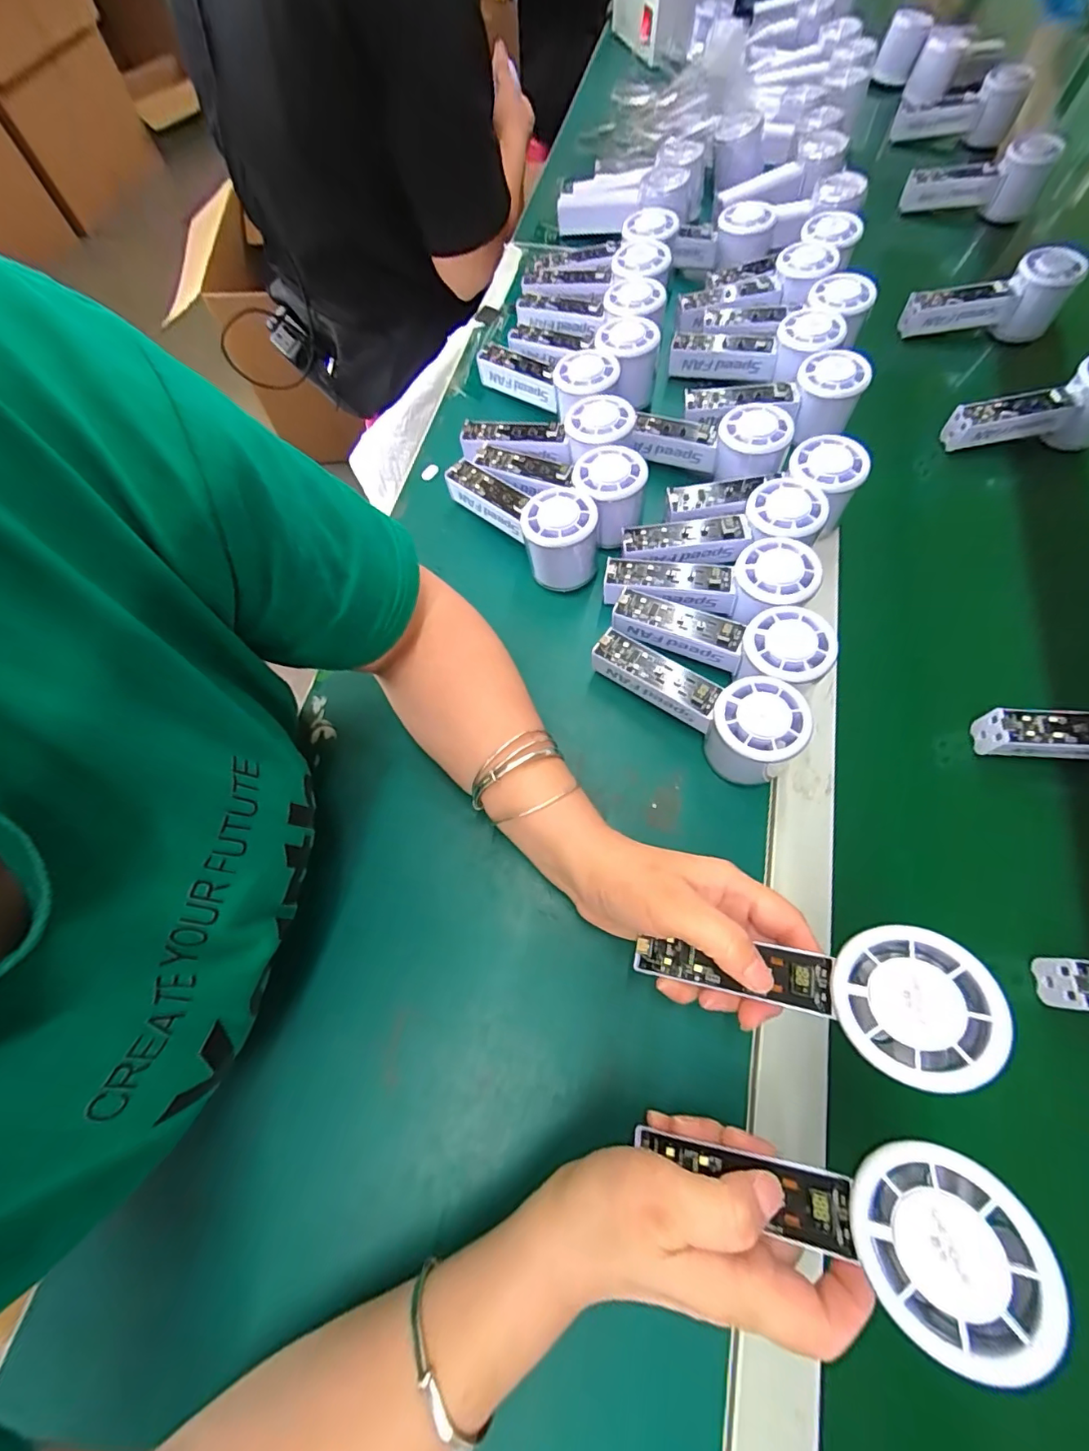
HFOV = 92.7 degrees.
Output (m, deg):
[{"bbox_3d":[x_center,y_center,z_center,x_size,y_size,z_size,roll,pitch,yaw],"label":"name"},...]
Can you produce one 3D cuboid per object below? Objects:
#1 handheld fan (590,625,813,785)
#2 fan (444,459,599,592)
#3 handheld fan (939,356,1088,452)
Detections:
[{"bbox_3d":[0.099,-0.017,0.359,0.147,0.062,0.052,31,72,13],"label":"handheld fan"},{"bbox_3d":[-0.017,-0.176,0.421,0.057,0.059,0.147,-38,72,-13],"label":"fan"},{"bbox_3d":[0.448,-0.281,0.466,0.142,0.061,0.056,-14,68,-4],"label":"handheld fan"}]

